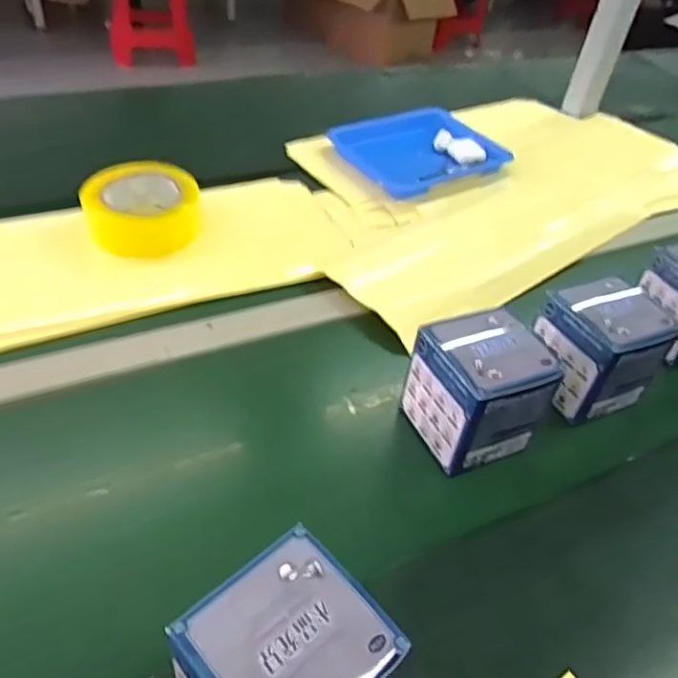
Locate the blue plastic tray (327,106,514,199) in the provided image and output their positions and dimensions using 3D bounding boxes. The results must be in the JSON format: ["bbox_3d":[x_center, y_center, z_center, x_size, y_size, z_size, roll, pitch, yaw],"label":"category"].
[{"bbox_3d":[0.109,-0.273,0.845,0.202,0.027,0.181,-22,49,-23],"label":"blue plastic tray"}]

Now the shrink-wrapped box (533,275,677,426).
[{"bbox_3d":[0.222,0.005,0.516,0.086,0.089,0.087,-21,48,-22],"label":"shrink-wrapped box"}]

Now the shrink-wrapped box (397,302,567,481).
[{"bbox_3d":[0.108,0.037,0.463,0.085,0.093,0.084,-17,47,-19],"label":"shrink-wrapped box"}]

